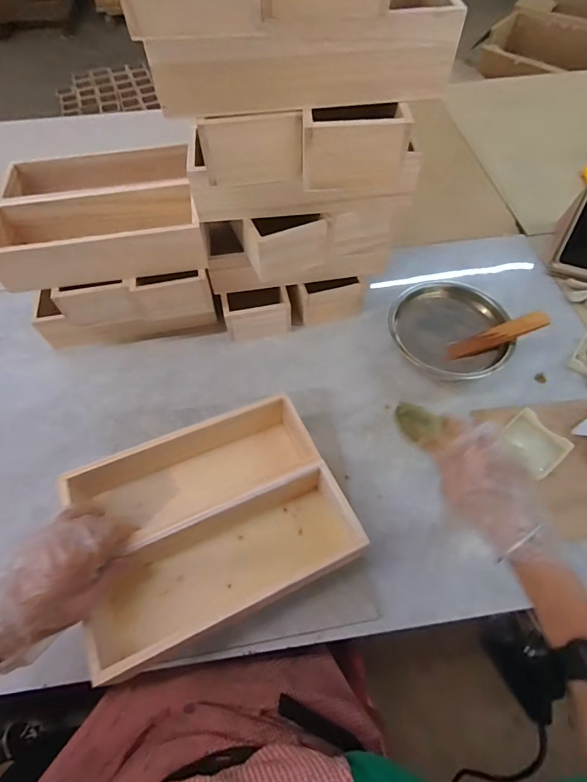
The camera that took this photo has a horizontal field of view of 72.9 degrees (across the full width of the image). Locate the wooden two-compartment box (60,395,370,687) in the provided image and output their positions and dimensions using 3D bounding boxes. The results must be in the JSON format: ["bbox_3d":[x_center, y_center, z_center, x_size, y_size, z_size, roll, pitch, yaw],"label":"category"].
[{"bbox_3d":[-0.094,0.130,0.440,0.258,0.079,0.204,-25,56,-17],"label":"wooden two-compartment box"}]

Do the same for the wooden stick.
[{"bbox_3d":[0.285,-0.077,0.557,0.137,0.007,0.026,-22,81,14],"label":"wooden stick"}]

